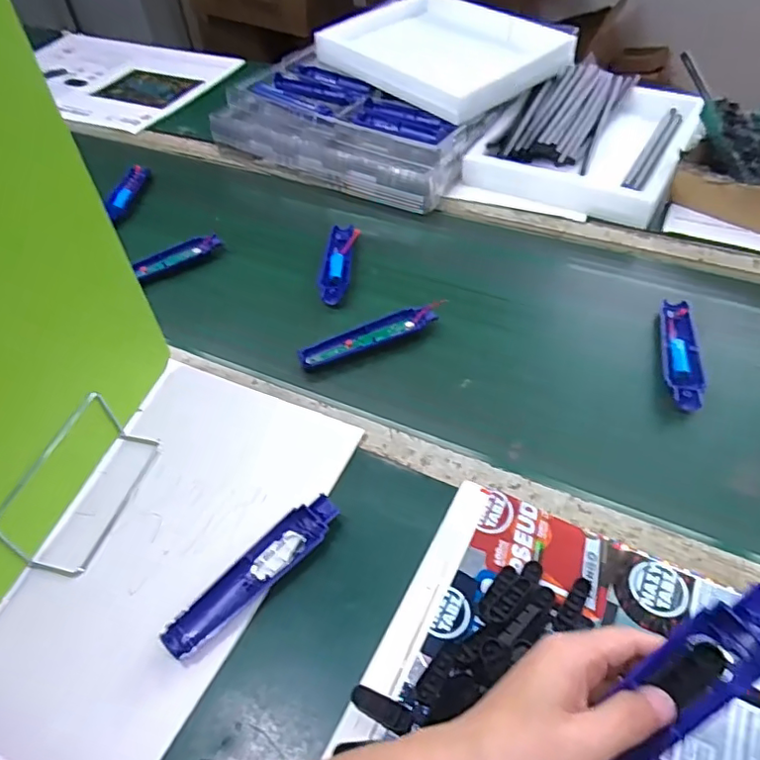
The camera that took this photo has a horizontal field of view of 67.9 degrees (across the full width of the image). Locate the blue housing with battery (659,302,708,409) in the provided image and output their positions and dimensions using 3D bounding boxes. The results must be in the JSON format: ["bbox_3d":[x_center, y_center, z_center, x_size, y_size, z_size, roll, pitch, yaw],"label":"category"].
[{"bbox_3d":[0.334,-0.029,0.626,0.038,0.018,0.160,11,50,11],"label":"blue housing with battery"}]

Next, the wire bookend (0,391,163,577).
[{"bbox_3d":[-0.272,0.089,0.517,0.060,0.083,0.155,13,51,13],"label":"wire bookend"}]

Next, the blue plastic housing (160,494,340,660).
[{"bbox_3d":[-0.105,0.164,0.482,0.169,0.022,0.034,-38,58,-27],"label":"blue plastic housing"}]

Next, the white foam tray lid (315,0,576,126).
[{"bbox_3d":[0.096,-0.593,1.006,0.305,0.053,0.408,-35,57,-25],"label":"white foam tray lid"}]

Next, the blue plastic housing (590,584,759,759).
[{"bbox_3d":[0.149,0.177,0.302,0.168,0.020,0.041,-48,57,0],"label":"blue plastic housing"}]

